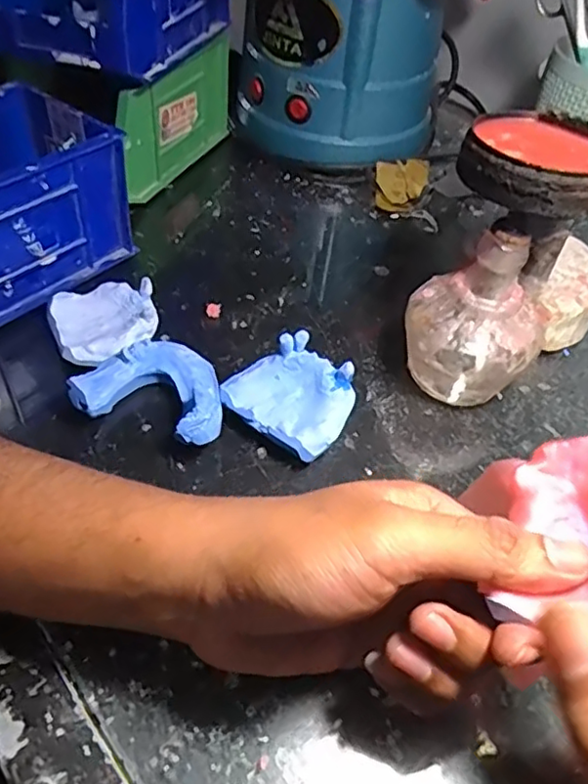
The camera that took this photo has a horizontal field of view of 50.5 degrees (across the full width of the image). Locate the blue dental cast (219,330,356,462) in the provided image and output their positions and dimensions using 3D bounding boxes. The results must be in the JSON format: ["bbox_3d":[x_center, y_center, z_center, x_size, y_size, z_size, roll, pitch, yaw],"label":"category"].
[{"bbox_3d":[0.000,0.003,0.337,0.066,0.032,0.055,37,54,25],"label":"blue dental cast"}]

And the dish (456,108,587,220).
[{"bbox_3d":[0.120,-0.112,0.301,0.071,0.018,0.073,3,47,-4],"label":"dish"}]

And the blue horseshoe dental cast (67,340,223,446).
[{"bbox_3d":[-0.070,0.000,0.335,0.077,0.029,0.057,16,48,8],"label":"blue horseshoe dental cast"}]

